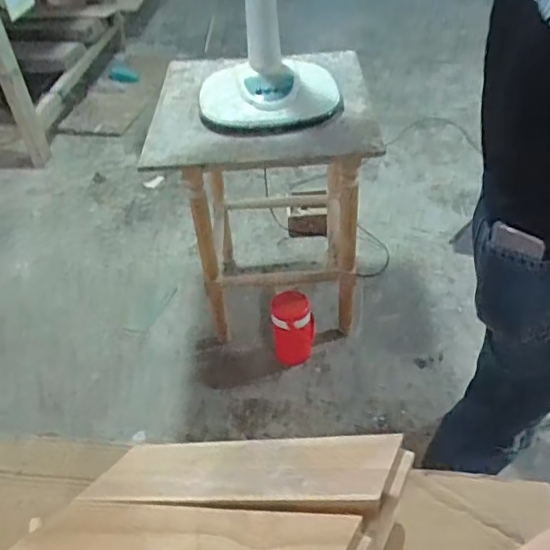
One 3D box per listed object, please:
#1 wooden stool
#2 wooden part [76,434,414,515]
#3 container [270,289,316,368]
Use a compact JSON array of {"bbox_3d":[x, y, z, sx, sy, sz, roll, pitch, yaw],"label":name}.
[{"bbox_3d":[-0.018,-0.226,1.766,0.569,0.720,0.671,-3,42,1],"label":"wooden stool"},{"bbox_3d":[-0.023,0.179,0.519,0.278,0.016,0.069,-1,42,4],"label":"wooden part"},{"bbox_3d":[0.051,0.139,1.570,0.116,0.161,0.121,-2,42,2],"label":"container"}]

